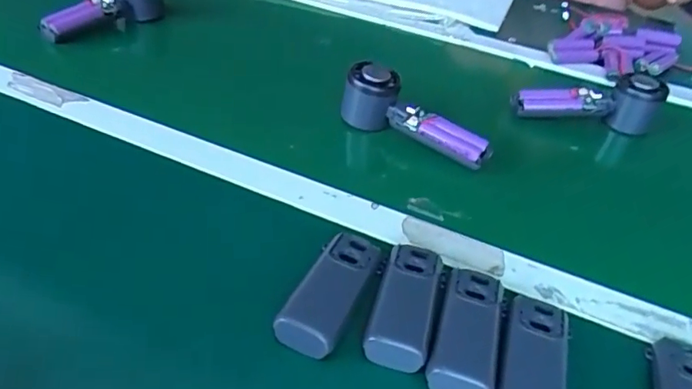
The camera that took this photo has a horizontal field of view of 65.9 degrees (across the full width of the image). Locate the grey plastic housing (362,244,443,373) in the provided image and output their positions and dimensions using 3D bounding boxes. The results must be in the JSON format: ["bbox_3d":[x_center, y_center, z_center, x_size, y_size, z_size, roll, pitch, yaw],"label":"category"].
[{"bbox_3d":[0.042,0.073,0.373,0.040,0.021,0.100,14,40,8],"label":"grey plastic housing"}]

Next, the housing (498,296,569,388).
[{"bbox_3d":[0.121,0.108,0.343,0.039,0.018,0.103,18,41,13],"label":"housing"}]

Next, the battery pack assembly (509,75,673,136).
[{"bbox_3d":[0.279,-0.107,0.611,0.158,0.059,0.040,3,40,-5],"label":"battery pack assembly"}]

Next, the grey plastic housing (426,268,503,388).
[{"bbox_3d":[0.082,0.090,0.360,0.039,0.020,0.100,16,41,10],"label":"grey plastic housing"}]

